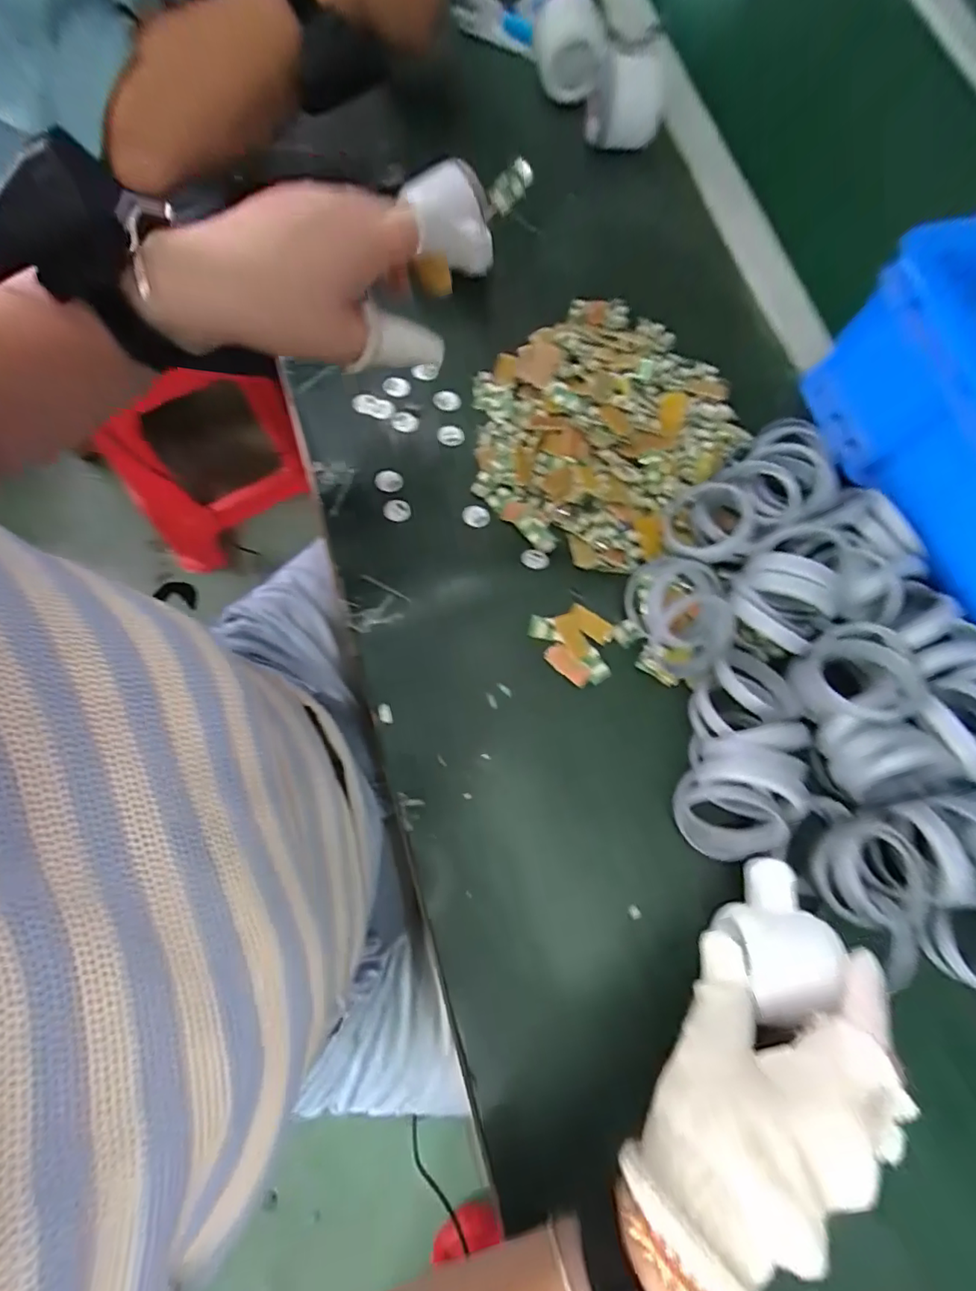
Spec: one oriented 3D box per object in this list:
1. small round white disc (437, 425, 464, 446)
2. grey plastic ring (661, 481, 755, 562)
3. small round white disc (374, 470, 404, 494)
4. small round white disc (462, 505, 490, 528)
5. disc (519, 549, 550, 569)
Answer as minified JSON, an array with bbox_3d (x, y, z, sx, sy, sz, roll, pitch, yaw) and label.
[{"bbox_3d":[-0.029,-0.164,0.425,0.021,0.004,0.016,7,76,4],"label":"small round white disc"},{"bbox_3d":[0.155,-0.086,0.386,0.058,0.019,0.062,-19,53,23],"label":"grey plastic ring"},{"bbox_3d":[-0.074,-0.123,0.407,0.020,0.004,0.017,-17,76,-2],"label":"small round white disc"},{"bbox_3d":[-0.009,-0.097,0.409,0.020,0.005,0.017,-1,76,2],"label":"small round white disc"},{"bbox_3d":[0.034,-0.063,0.394,0.020,0.004,0.015,13,77,5],"label":"disc"}]

